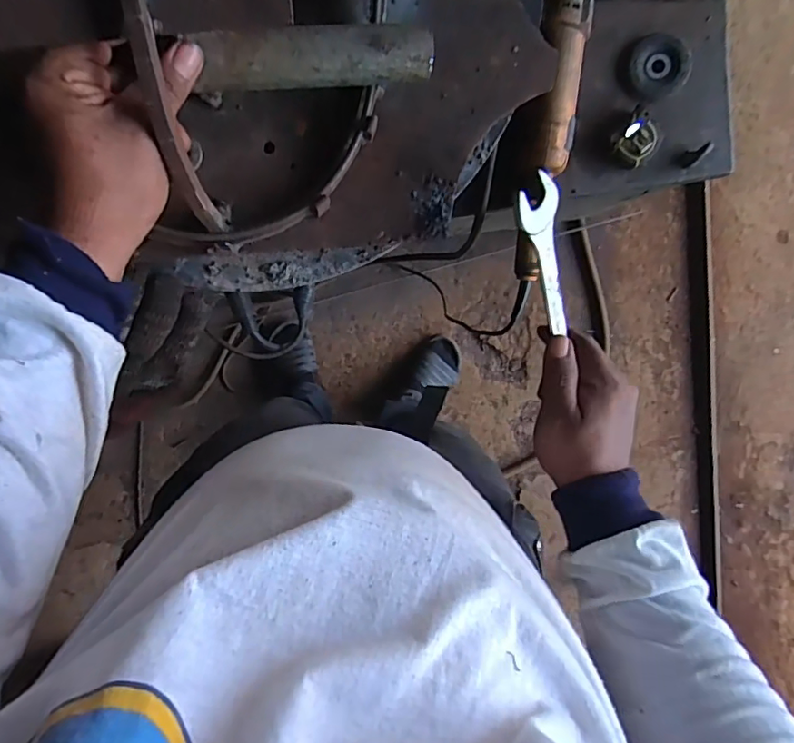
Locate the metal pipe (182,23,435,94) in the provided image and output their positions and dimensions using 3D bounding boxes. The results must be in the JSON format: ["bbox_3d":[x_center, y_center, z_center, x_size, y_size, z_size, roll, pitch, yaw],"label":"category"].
[{"bbox_3d":[-0.047,-0.186,0.316,0.134,0.021,0.027,-5,98,-2],"label":"metal pipe"}]

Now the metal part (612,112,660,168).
[{"bbox_3d":[0.298,-0.286,0.661,0.051,0.017,0.049,-39,97,-4],"label":"metal part"}]

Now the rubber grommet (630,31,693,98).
[{"bbox_3d":[0.329,-0.383,0.667,0.072,0.021,0.070,-43,98,3],"label":"rubber grommet"}]

